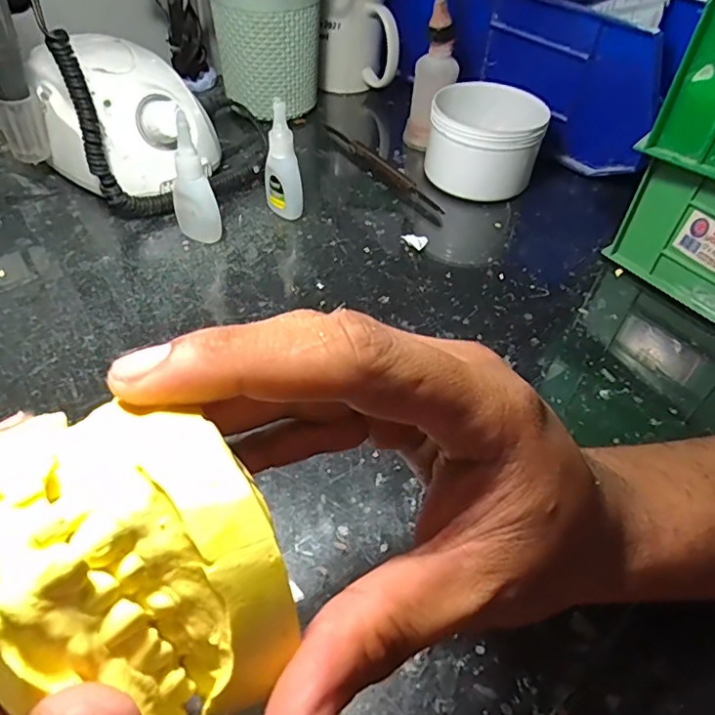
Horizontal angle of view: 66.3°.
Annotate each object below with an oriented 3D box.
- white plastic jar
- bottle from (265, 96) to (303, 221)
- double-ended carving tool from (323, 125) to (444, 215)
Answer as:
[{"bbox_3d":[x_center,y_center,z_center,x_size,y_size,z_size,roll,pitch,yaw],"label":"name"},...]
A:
[{"bbox_3d":[0.104,-0.177,0.452,0.088,0.065,0.076,15,48,9],"label":"white plastic jar"},{"bbox_3d":[-0.054,-0.140,0.397,0.018,0.085,0.022,-27,55,-25],"label":"bottle"},{"bbox_3d":[0.020,-0.166,0.473,0.012,0.013,0.156,-26,55,-25],"label":"double-ended carving tool"}]

